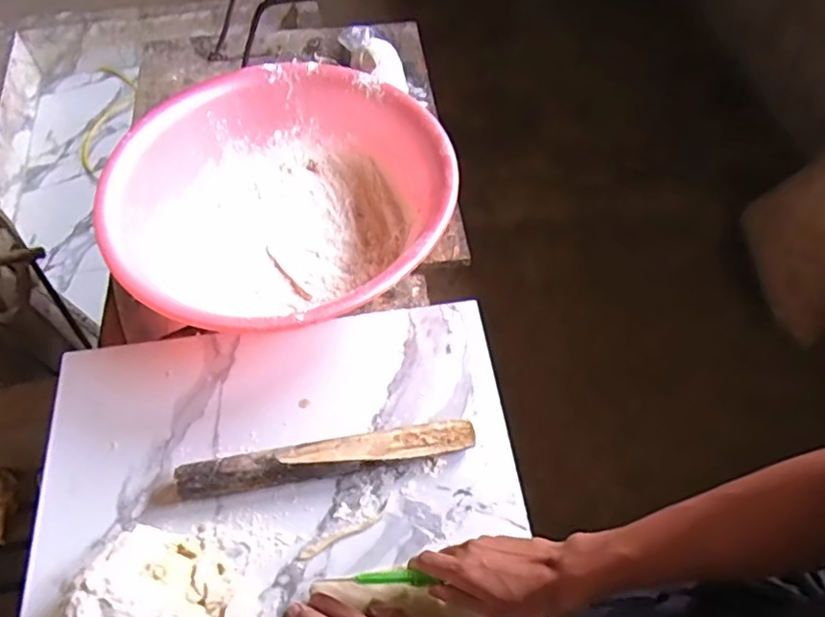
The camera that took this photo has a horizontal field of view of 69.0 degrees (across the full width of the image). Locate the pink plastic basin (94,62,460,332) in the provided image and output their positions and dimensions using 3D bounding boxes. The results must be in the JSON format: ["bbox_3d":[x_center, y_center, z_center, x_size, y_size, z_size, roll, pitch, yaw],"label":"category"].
[{"bbox_3d":[-0.151,-0.125,0.753,0.382,0.121,0.396,0,57,-1],"label":"pink plastic basin"}]

